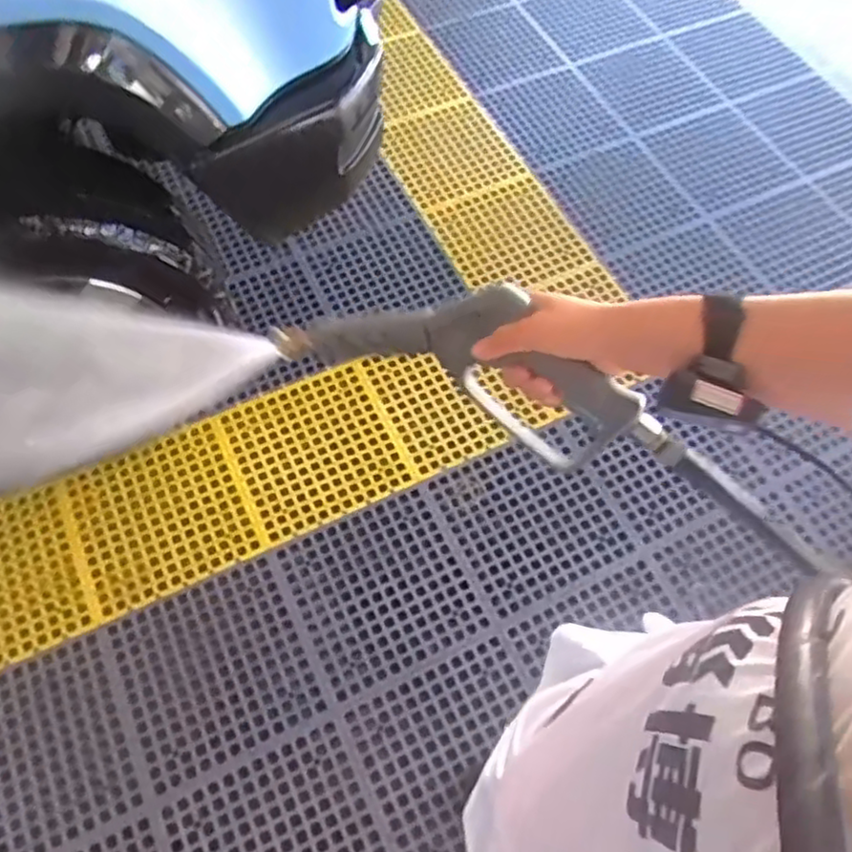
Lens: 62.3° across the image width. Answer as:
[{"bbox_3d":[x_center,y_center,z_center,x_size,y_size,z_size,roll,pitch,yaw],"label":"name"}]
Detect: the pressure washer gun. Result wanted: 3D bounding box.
[{"bbox_3d":[0.031,-0.061,0.638,0.397,0.156,0.056,21,65,17],"label":"pressure washer gun"}]

